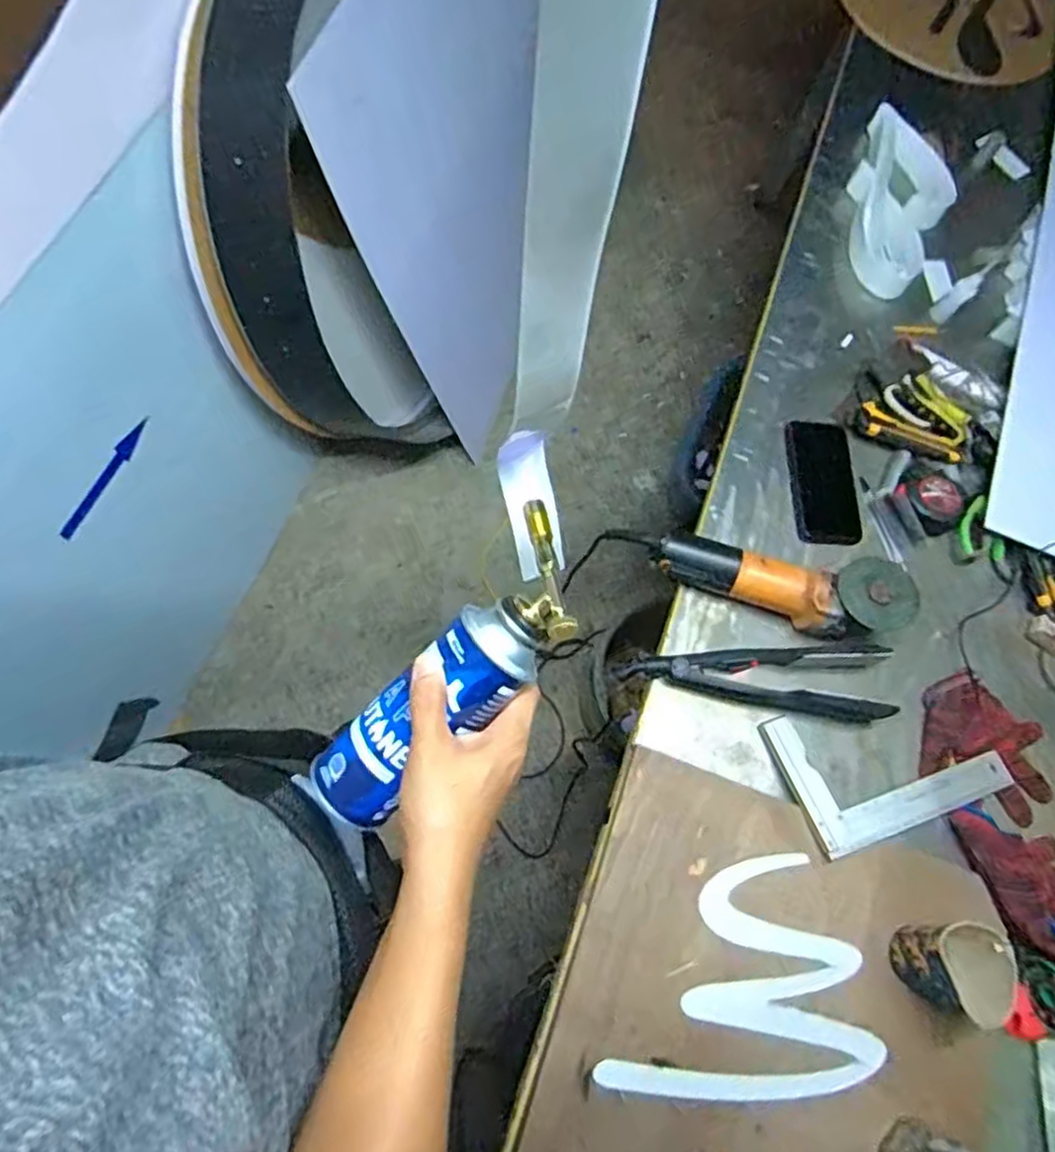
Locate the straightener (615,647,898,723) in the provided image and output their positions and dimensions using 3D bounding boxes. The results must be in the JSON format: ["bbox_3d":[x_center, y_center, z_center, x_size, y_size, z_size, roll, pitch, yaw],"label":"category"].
[{"bbox_3d":[0.254,0.108,0.793,0.293,0.047,0.081,6,69,-2],"label":"straightener"}]

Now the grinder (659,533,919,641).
[{"bbox_3d":[0.281,0.010,0.813,0.273,0.095,0.084,14,69,1],"label":"grinder"}]

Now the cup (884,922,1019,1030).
[{"bbox_3d":[0.390,0.363,0.660,0.075,0.070,0.078,2,69,-5],"label":"cup"}]

